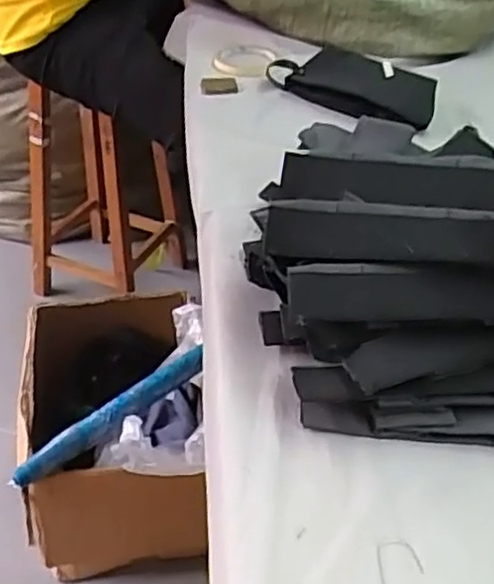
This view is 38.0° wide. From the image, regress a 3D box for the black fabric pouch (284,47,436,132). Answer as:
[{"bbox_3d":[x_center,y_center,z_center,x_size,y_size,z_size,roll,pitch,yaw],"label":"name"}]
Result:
[{"bbox_3d":[0.152,-0.261,0.920,0.194,0.017,0.092,30,72,29],"label":"black fabric pouch"}]

